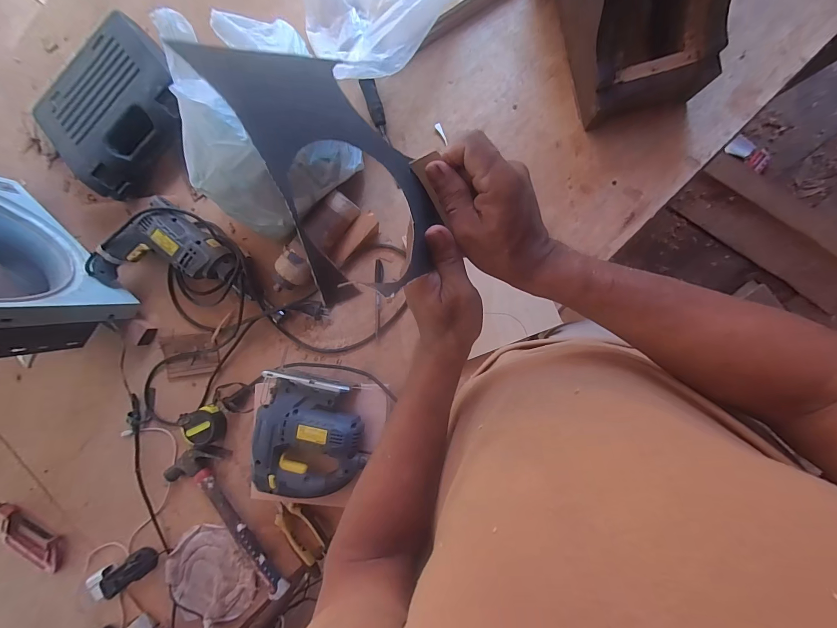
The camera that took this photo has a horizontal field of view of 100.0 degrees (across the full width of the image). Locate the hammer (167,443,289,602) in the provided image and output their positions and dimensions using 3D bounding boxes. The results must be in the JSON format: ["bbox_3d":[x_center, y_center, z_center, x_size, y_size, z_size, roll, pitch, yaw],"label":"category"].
[{"bbox_3d":[-0.367,0.405,0.679,0.122,0.031,0.319,-33,87,8],"label":"hammer"}]

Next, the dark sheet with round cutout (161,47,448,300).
[{"bbox_3d":[-0.047,-0.100,0.246,0.018,0.148,0.174,-19,102,40],"label":"dark sheet with round cutout"}]

